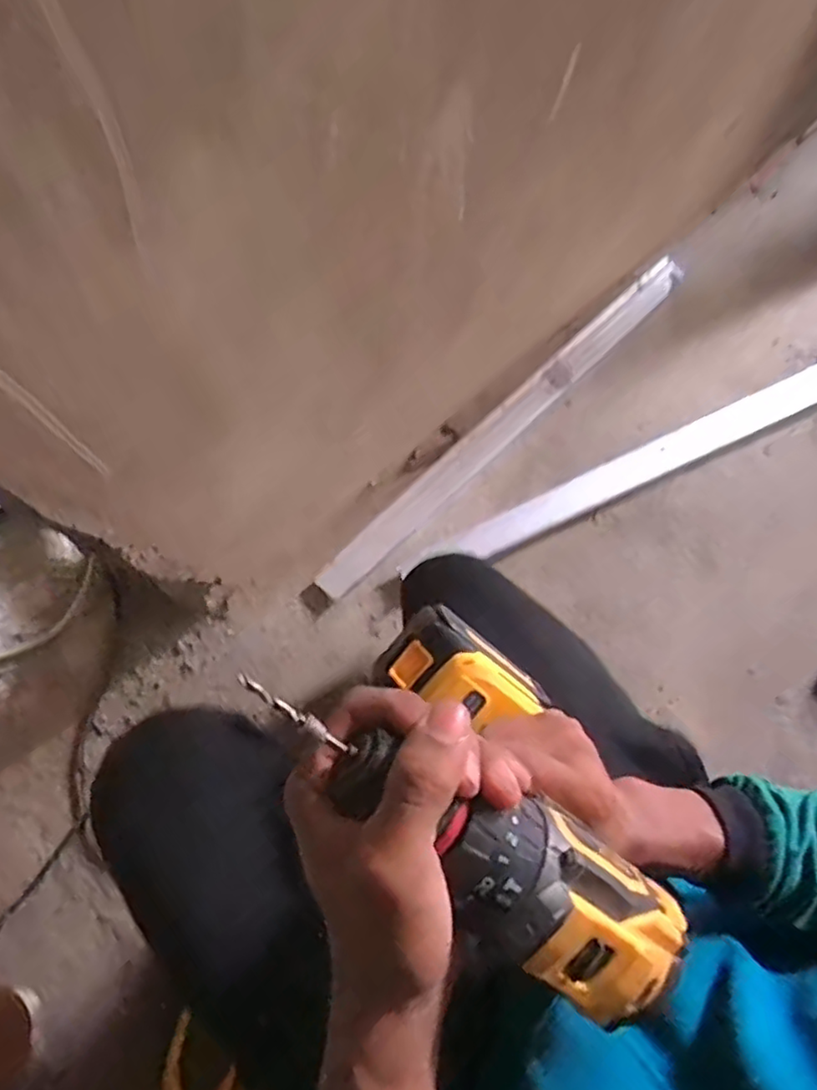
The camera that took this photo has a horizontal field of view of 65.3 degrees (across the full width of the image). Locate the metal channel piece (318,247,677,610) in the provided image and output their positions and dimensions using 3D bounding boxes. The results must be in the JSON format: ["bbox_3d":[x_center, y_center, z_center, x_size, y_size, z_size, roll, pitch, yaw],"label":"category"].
[{"bbox_3d":[0.147,-0.184,0.911,0.712,0.025,0.053,-43,78,-11],"label":"metal channel piece"}]

